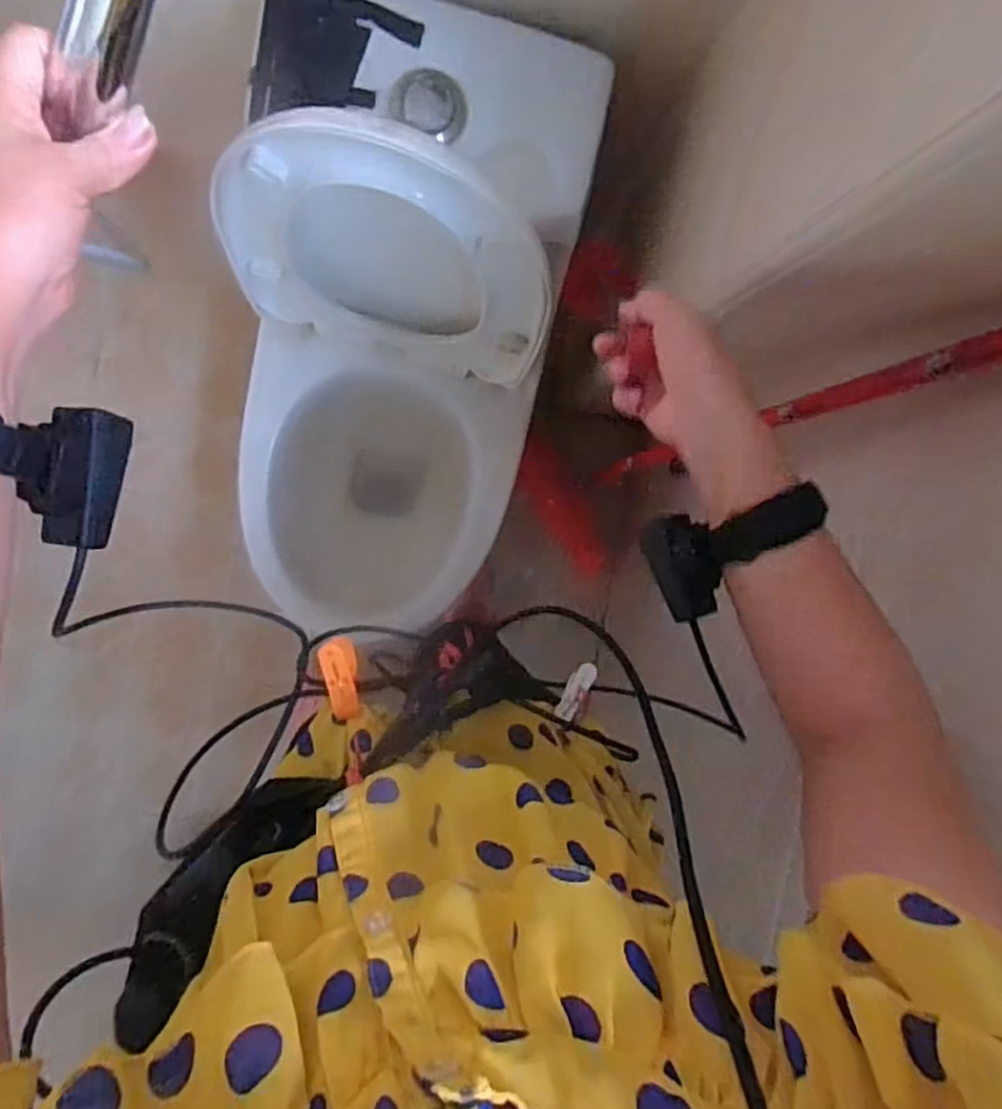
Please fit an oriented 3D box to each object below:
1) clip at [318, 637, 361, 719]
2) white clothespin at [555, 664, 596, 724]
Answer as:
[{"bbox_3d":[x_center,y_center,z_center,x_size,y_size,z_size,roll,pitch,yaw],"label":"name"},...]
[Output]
[{"bbox_3d":[-0.111,0.087,0.507,0.022,0.018,0.058,-10,95,-3],"label":"clip"},{"bbox_3d":[0.065,0.114,0.595,0.020,0.025,0.050,28,92,-6],"label":"white clothespin"}]

